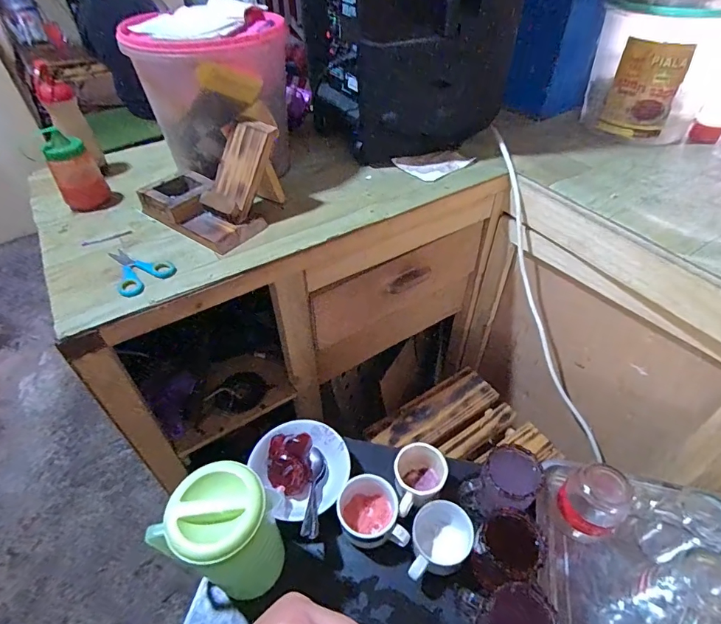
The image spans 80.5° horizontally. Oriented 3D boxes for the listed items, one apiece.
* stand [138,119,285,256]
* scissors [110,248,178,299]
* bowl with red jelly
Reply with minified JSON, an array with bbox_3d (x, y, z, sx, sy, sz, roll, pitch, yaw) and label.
[{"bbox_3d":[-0.233,-0.213,0.671,0.195,0.115,0.169,28,53,26],"label":"stand"},{"bbox_3d":[-0.330,-0.060,0.605,0.109,0.014,0.080,21,50,21],"label":"scissors"},{"bbox_3d":[-0.092,0.238,0.669,0.137,0.061,0.150,-1,46,1],"label":"bowl with red jelly"}]

